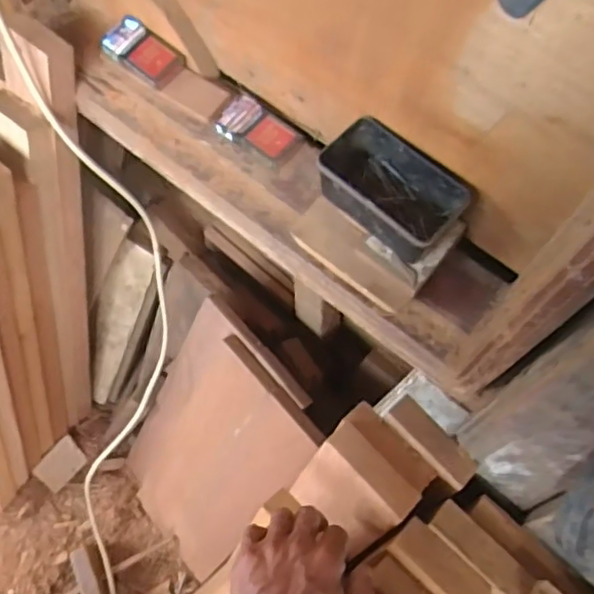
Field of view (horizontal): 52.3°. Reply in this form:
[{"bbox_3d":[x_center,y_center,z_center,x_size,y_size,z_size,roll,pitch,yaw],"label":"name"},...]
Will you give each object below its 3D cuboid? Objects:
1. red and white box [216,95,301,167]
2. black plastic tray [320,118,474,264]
[{"bbox_3d":[-0.047,-0.197,0.713,0.088,0.017,0.057,33,71,12],"label":"red and white box"},{"bbox_3d":[0.094,-0.108,0.612,0.142,0.053,0.087,37,72,13],"label":"black plastic tray"}]

